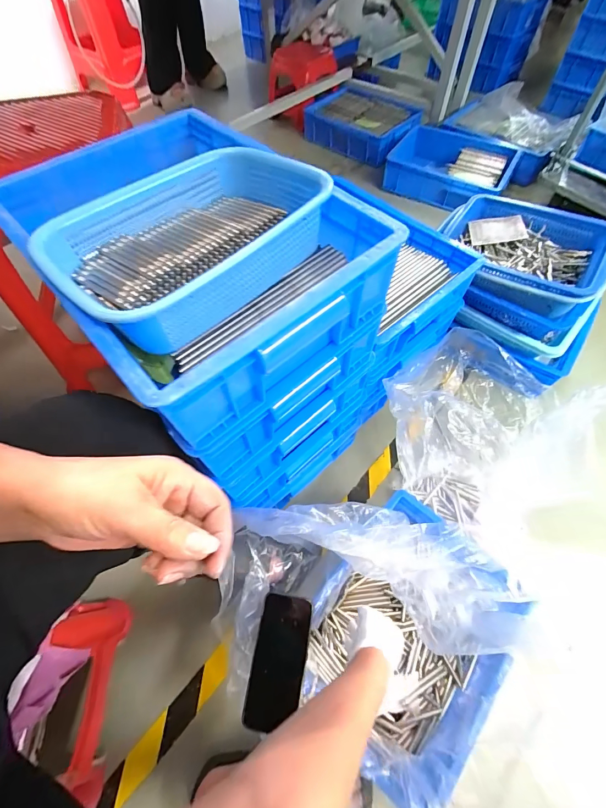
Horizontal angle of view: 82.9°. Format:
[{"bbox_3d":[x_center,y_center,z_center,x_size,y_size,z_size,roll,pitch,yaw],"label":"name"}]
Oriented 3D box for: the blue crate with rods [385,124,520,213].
[{"bbox_3d":[0.550,-0.895,1.300,0.432,0.104,0.394,20,61,14],"label":"blue crate with rods"}]

